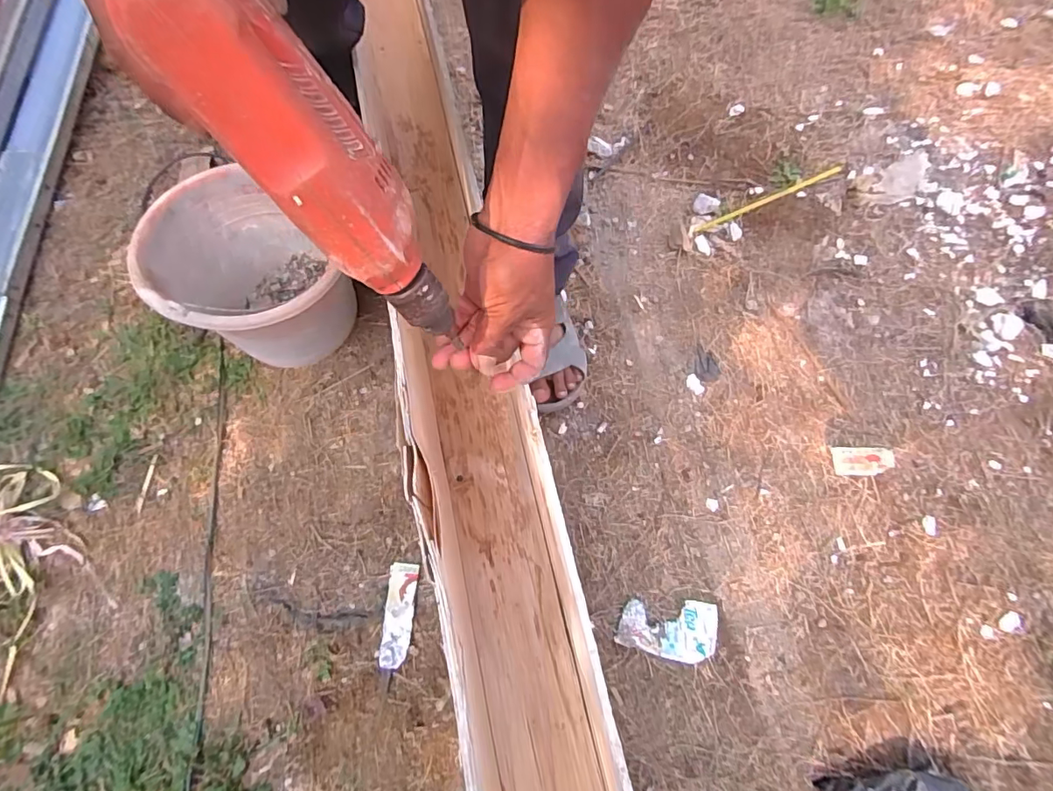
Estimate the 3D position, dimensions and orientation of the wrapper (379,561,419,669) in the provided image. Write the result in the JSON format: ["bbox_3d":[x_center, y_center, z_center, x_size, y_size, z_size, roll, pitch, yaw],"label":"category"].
[{"bbox_3d":[-0.164,0.279,0.659,0.037,0.017,0.122,0,69,2],"label":"wrapper"}]

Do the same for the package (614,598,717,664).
[{"bbox_3d":[0.178,0.292,0.649,0.121,0.010,0.069,6,69,5],"label":"package"}]

